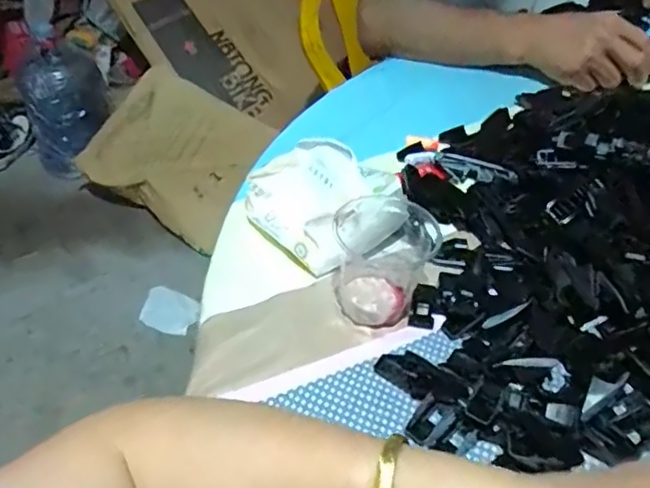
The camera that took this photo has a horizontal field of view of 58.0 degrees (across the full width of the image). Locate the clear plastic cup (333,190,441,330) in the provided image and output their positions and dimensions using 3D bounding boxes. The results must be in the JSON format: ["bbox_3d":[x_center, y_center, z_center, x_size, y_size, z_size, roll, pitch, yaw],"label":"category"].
[{"bbox_3d":[0.040,0.006,0.437,0.070,0.056,0.100,17,43,24],"label":"clear plastic cup"}]

